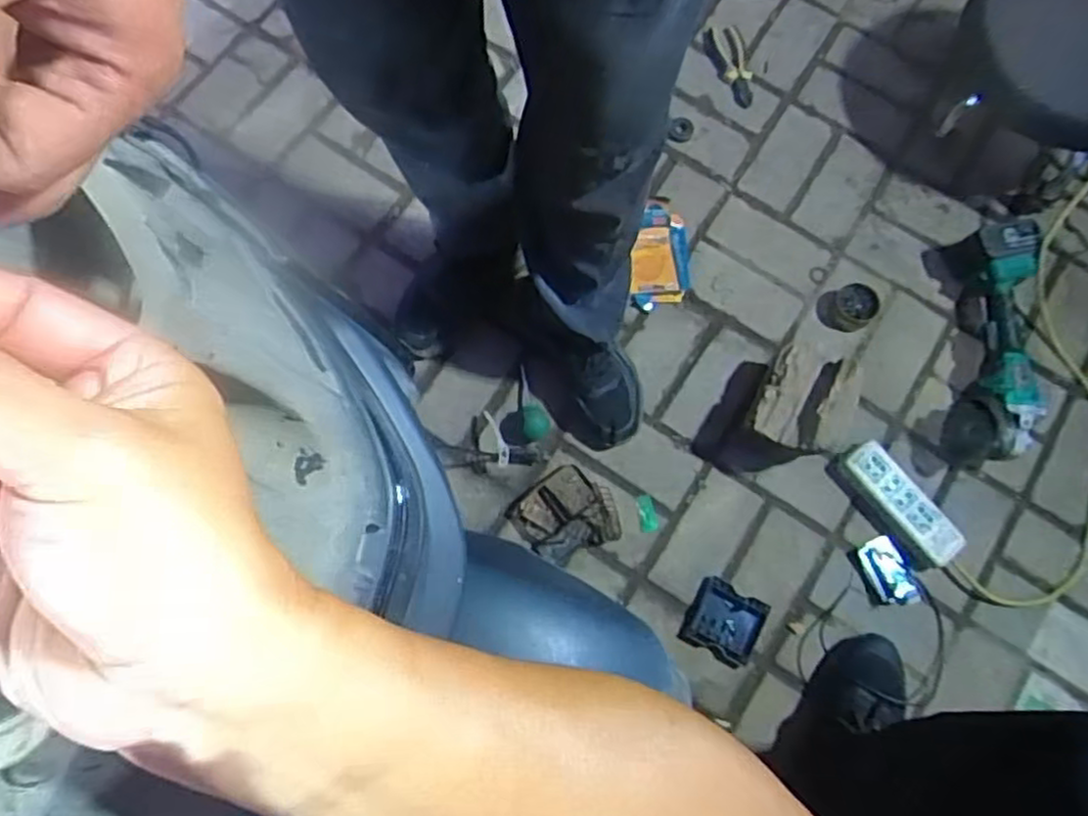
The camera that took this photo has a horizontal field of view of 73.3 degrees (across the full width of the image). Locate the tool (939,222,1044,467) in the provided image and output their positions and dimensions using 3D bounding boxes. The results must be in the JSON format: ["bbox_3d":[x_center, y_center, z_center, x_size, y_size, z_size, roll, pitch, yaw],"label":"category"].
[{"bbox_3d":[0.696,-0.101,1.079,0.135,0.113,0.400,16,74,4],"label":"tool"}]

